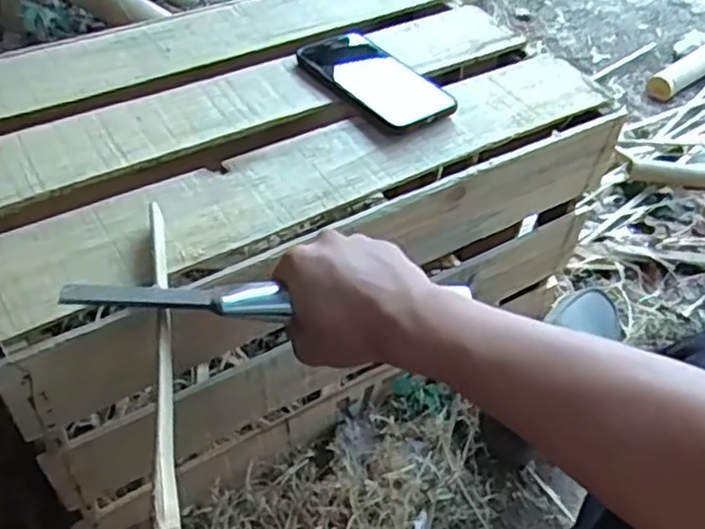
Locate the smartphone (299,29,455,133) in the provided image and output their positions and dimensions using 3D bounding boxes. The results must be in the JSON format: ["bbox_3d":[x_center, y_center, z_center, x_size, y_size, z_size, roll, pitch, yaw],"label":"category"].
[{"bbox_3d":[0.019,-0.176,0.659,0.082,0.015,0.158,-31,54,-28],"label":"smartphone"}]

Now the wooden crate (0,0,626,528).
[{"bbox_3d":[-0.084,-0.055,0.737,0.571,0.289,0.355,-25,51,-24],"label":"wooden crate"}]

